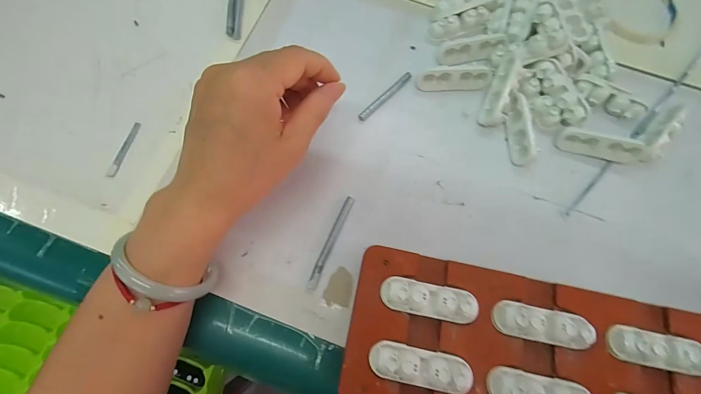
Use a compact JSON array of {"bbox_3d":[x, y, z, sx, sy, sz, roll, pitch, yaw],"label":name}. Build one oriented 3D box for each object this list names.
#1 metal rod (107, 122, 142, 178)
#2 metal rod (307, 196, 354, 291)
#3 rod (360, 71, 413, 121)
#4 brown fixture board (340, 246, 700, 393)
[{"bbox_3d":[-0.183,-0.038,0.262,0.006,0.004,0.049,13,72,3],"label":"metal rod"},{"bbox_3d":[-0.014,0.033,0.243,0.008,0.004,0.074,23,73,6],"label":"metal rod"},{"bbox_3d":[0.031,-0.088,0.283,0.007,0.005,0.065,42,75,11],"label":"rod"},{"bbox_3d":[0.148,0.110,0.209,0.298,0.033,0.096,12,72,2],"label":"brown fixture board"}]

